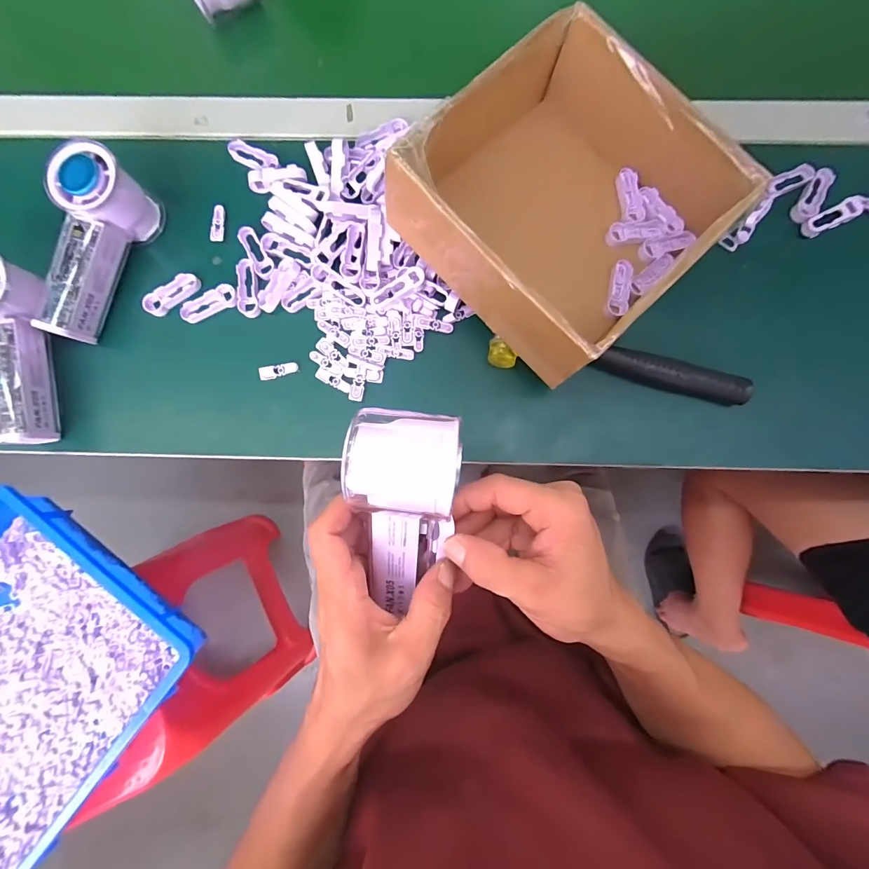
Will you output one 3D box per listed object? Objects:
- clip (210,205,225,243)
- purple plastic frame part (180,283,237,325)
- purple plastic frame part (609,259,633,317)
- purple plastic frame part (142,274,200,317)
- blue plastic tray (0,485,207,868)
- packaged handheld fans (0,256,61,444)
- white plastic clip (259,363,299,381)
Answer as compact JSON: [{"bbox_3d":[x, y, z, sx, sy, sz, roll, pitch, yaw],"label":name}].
[{"bbox_3d":[-0.200,-0.196,0.372,0.010,0.006,0.035,3,84,1],"label":"clip"},{"bbox_3d":[-0.204,-0.118,0.361,0.050,0.006,0.020,-26,84,-2],"label":"purple plastic frame part"},{"bbox_3d":[0.155,-0.122,0.332,0.015,0.005,0.051,12,84,2],"label":"purple plastic frame part"},{"bbox_3d":[-0.238,-0.128,0.361,0.052,0.006,0.019,-38,85,-3],"label":"purple plastic frame part"},{"bbox_3d":[-0.621,0.399,0.543,0.369,0.067,0.549,36,86,4],"label":"blue plastic tray"},{"bbox_3d":[-0.349,-0.068,0.325,0.055,0.043,0.158,-9,98,0],"label":"packaged handheld fans"},{"bbox_3d":[-0.137,-0.056,0.352,0.034,0.004,0.011,-9,84,0],"label":"white plastic clip"}]

